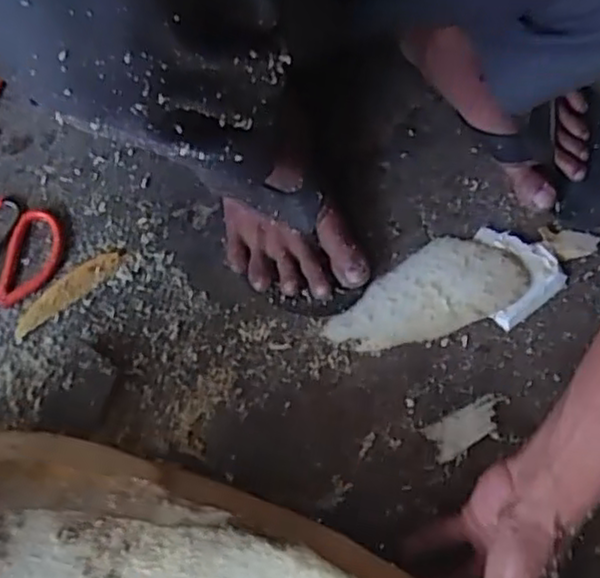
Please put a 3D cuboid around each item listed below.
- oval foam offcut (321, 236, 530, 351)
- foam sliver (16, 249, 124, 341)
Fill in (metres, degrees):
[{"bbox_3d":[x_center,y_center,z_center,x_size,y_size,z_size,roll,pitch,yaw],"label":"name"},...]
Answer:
[{"bbox_3d":[0.112,0.005,0.641,0.181,0.011,0.081,-22,74,-5],"label":"oval foam offcut"},{"bbox_3d":[-0.217,0.002,0.655,0.117,0.004,0.026,-37,76,-9],"label":"foam sliver"}]

